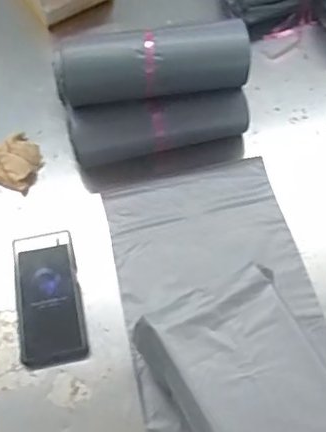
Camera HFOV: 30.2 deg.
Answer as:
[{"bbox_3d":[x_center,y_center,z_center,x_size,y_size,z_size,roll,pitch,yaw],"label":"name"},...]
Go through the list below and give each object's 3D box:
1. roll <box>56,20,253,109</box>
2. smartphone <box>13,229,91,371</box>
[{"bbox_3d":[-0.011,-0.197,0.773,0.241,0.067,0.081,-7,58,-1],"label":"roll"},{"bbox_3d":[-0.139,0.093,0.724,0.076,0.014,0.172,-11,58,-4],"label":"smartphone"}]

